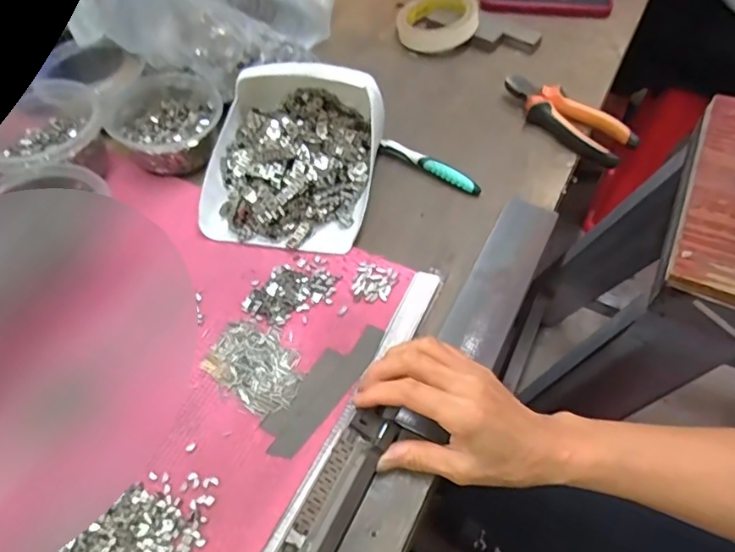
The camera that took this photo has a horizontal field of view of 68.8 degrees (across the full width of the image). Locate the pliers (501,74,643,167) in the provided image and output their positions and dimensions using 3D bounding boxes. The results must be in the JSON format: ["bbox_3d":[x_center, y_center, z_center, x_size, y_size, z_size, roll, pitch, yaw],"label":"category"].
[{"bbox_3d":[0.209,-0.168,0.572,0.149,0.025,0.053,39,64,23],"label":"pliers"}]

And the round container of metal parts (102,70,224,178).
[{"bbox_3d":[-0.204,-0.163,0.552,0.112,0.049,0.119,-1,56,1],"label":"round container of metal parts"}]

